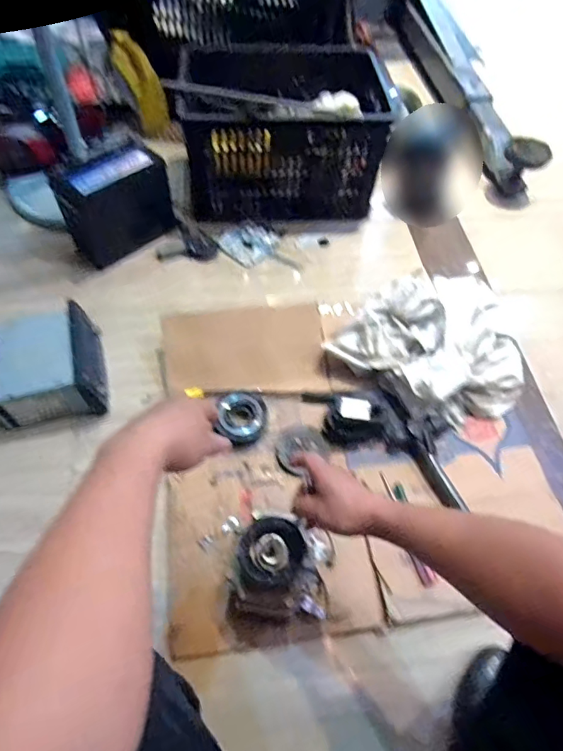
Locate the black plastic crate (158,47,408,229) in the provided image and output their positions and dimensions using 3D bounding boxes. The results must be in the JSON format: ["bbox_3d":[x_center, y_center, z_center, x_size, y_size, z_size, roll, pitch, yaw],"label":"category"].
[{"bbox_3d":[0.000,-0.613,1.229,0.478,0.291,0.318,-5,58,-6],"label":"black plastic crate"}]

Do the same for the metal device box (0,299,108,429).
[{"bbox_3d":[-0.456,-0.018,0.915,0.195,0.114,0.207,-12,59,-11],"label":"metal device box"}]

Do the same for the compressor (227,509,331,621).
[{"bbox_3d":[0.006,0.286,0.693,0.151,0.181,0.124,5,57,0],"label":"compressor"}]

